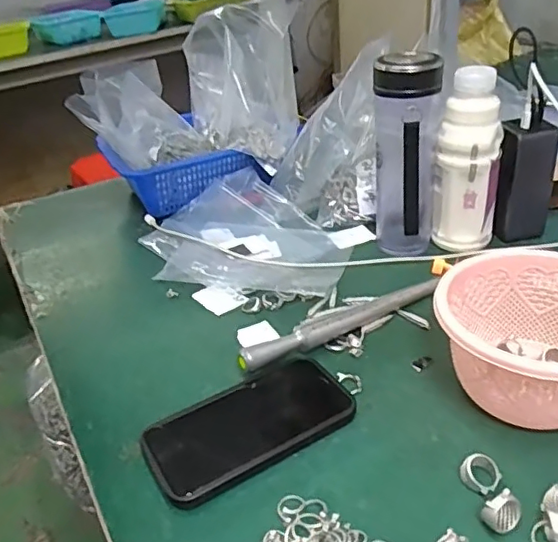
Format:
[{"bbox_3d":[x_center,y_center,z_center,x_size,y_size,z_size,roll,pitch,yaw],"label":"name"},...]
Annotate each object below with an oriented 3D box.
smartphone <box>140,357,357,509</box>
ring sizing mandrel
[{"bbox_3d":[-0.024,0.116,0.445,0.157,0.016,0.081,-22,36,-24],"label":"smartphone"},{"bbox_3d":[0.065,0.045,0.540,0.227,0.024,0.020,-21,36,-23],"label":"ring sizing mandrel"}]

